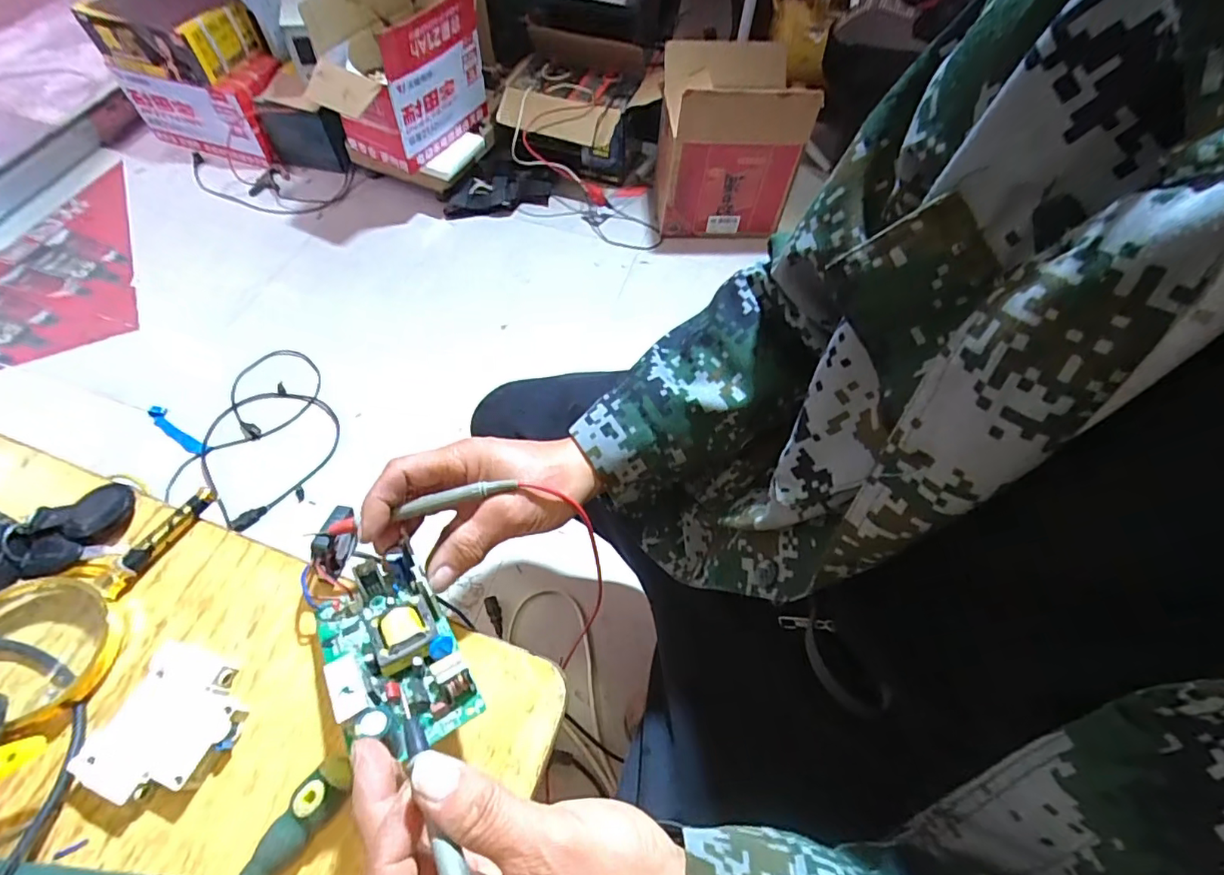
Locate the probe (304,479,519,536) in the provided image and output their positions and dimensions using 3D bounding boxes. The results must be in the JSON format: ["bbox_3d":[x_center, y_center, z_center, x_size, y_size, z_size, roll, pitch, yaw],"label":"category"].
[{"bbox_3d":[-0.130,0.047,0.344,0.134,0.013,0.008,-15,58,5],"label":"probe"}]

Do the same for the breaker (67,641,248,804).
[{"bbox_3d":[-0.259,0.171,0.316,0.068,0.016,0.076,22,59,12],"label":"breaker"}]

